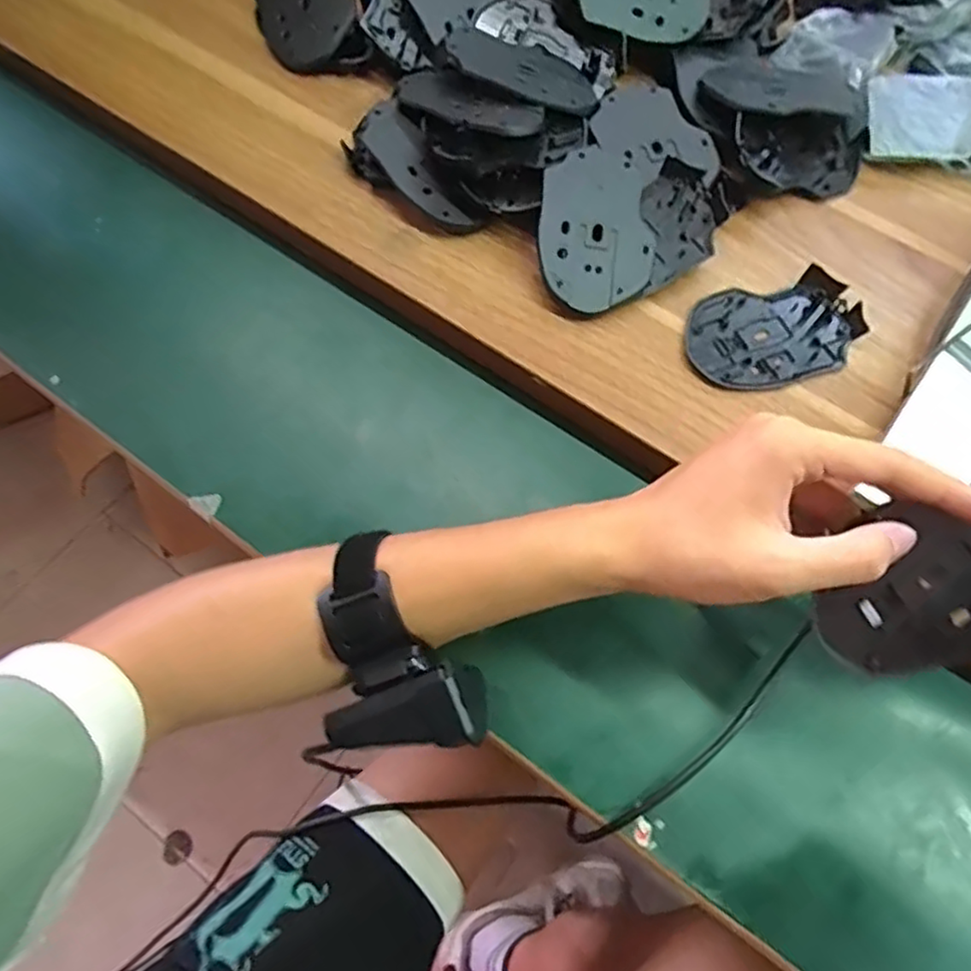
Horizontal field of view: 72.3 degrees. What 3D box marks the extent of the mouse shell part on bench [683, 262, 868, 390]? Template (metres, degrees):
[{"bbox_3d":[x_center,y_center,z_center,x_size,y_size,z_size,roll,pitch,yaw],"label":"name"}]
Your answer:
[{"bbox_3d":[0.183,-0.098,0.421,0.113,0.010,0.073,-11,67,-8],"label":"mouse shell part on bench"}]

